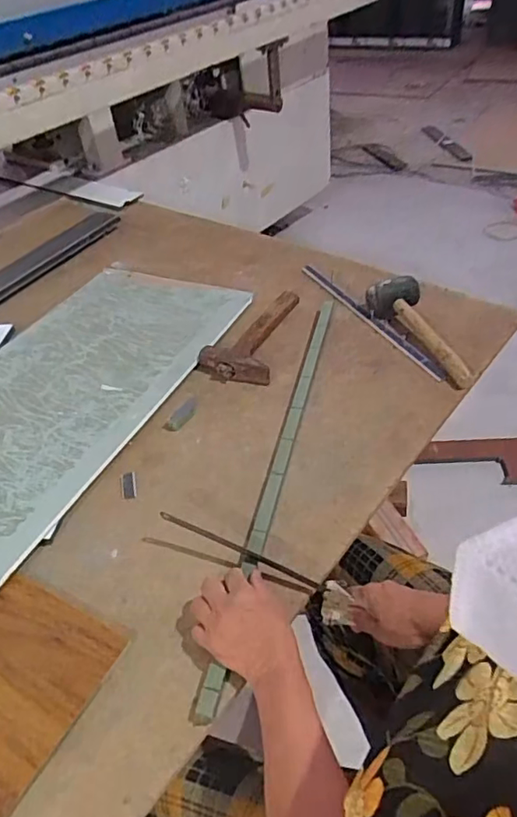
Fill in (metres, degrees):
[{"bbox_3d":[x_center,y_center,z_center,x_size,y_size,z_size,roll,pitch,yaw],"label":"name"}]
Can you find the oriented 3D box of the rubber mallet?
[{"bbox_3d":[0.277,-0.133,0.904,0.086,0.067,0.240,-21,44,-17],"label":"rubber mallet"}]

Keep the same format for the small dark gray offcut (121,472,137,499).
[{"bbox_3d":[-0.177,0.105,0.766,0.020,0.004,0.041,-5,53,-18],"label":"small dark gray offcut"}]

